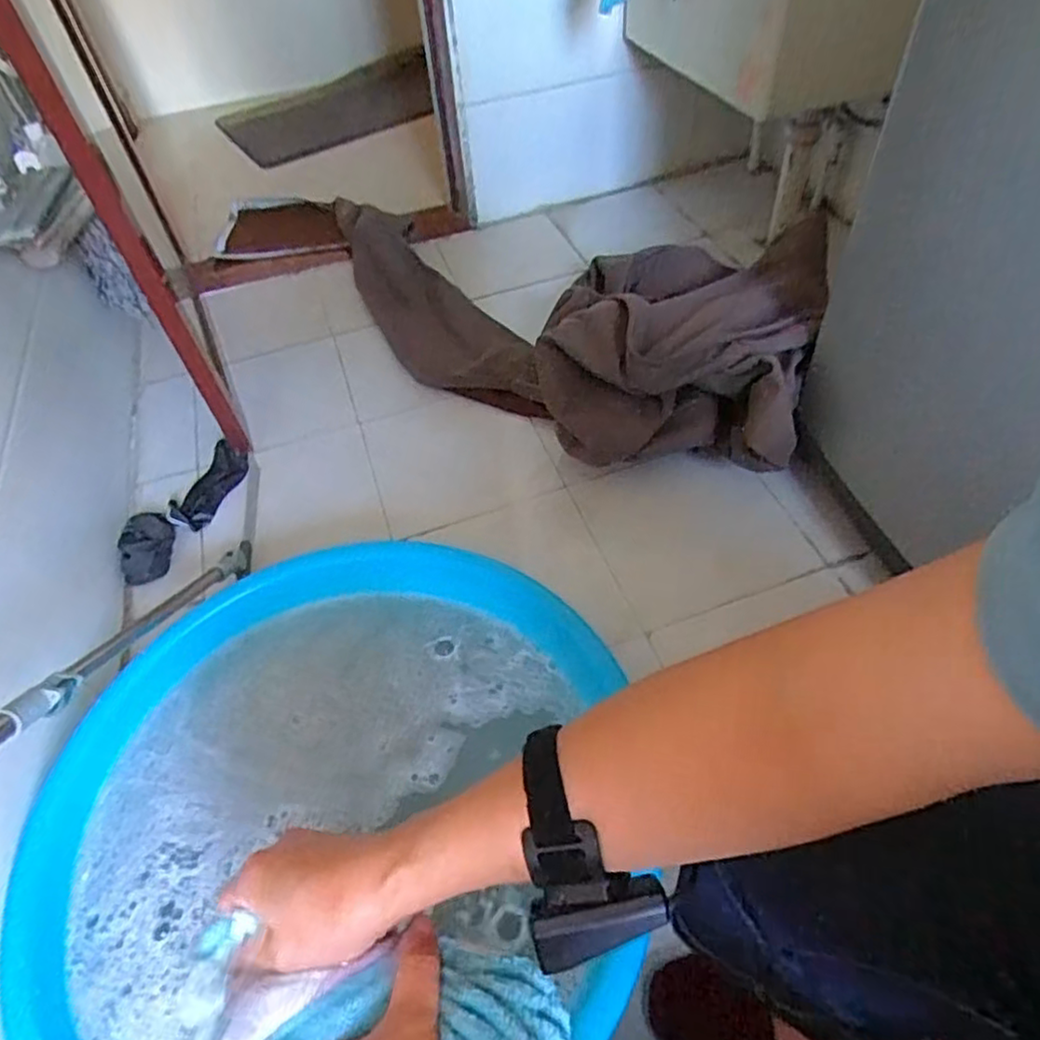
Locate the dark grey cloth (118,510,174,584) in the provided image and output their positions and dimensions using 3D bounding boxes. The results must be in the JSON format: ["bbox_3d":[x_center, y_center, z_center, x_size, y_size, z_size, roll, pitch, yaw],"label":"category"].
[{"bbox_3d":[-0.577,0.038,1.031,0.074,0.032,0.122,-18,51,-10],"label":"dark grey cloth"}]

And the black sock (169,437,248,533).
[{"bbox_3d":[-0.516,-0.061,1.114,0.074,0.026,0.175,10,52,13],"label":"black sock"}]

